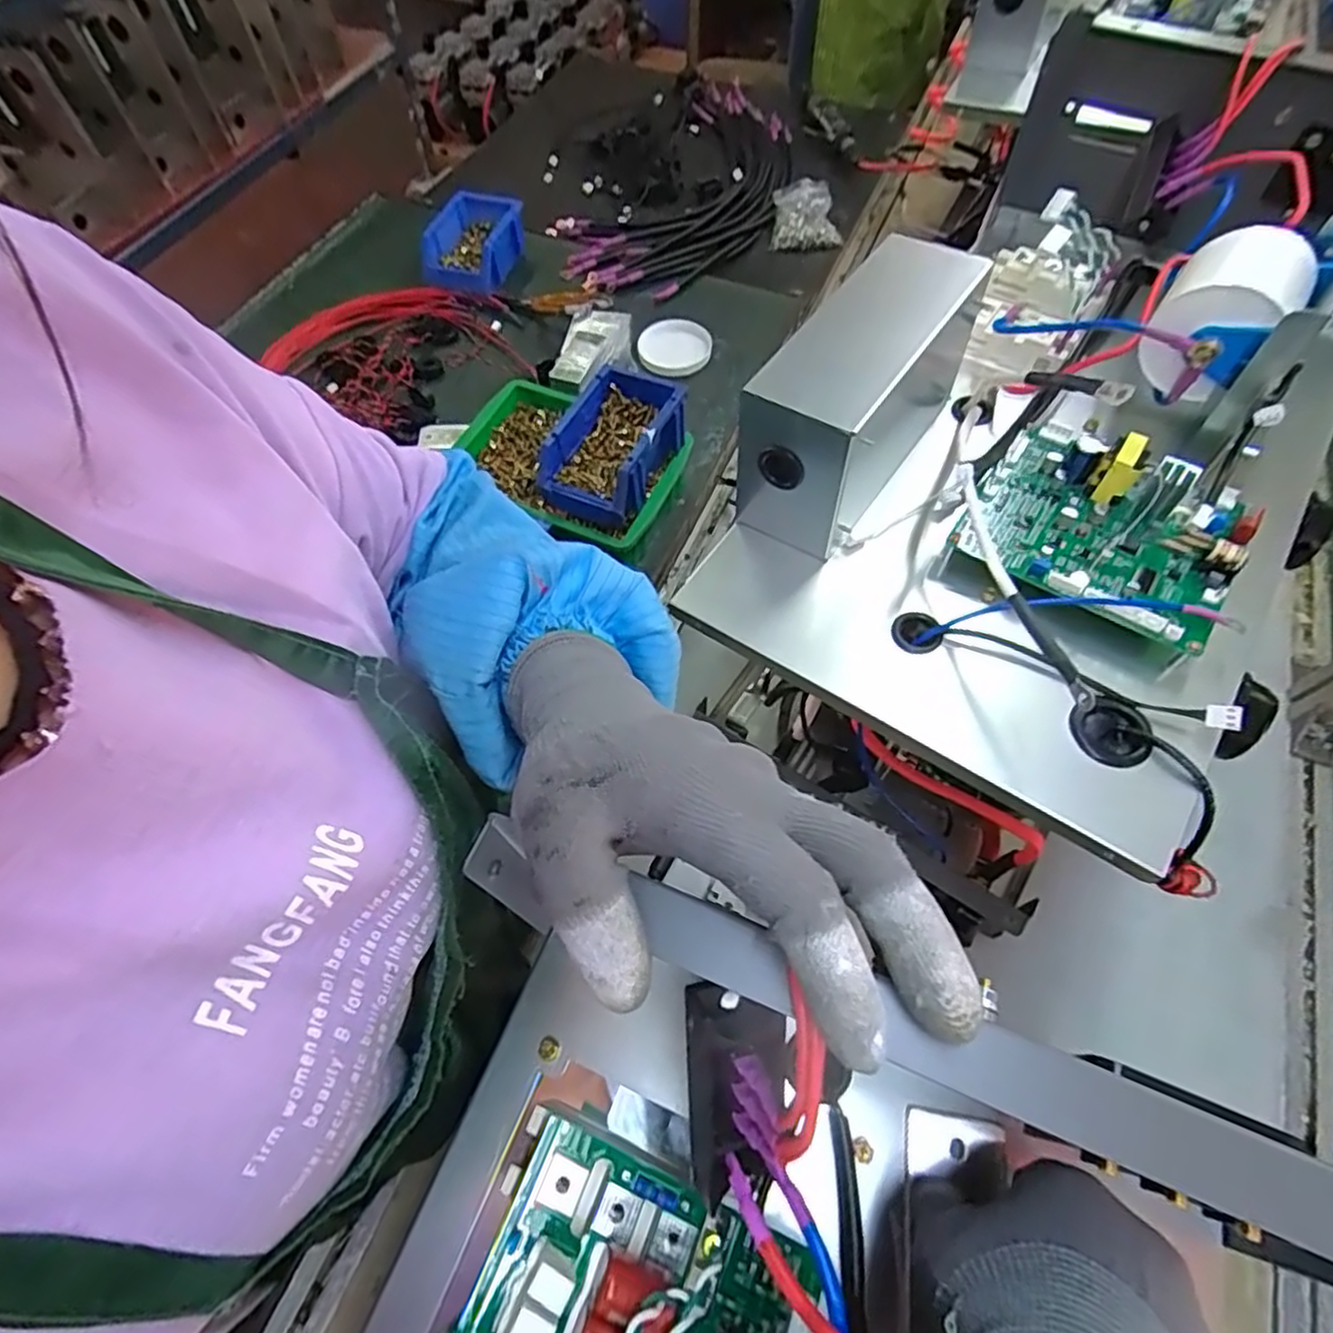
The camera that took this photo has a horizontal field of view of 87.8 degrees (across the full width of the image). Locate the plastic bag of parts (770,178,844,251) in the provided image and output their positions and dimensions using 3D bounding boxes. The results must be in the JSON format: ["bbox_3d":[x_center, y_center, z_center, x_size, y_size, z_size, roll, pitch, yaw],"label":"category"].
[{"bbox_3d":[0.227,-0.727,1.109,0.113,0.039,0.125,5,61,4],"label":"plastic bag of parts"}]

